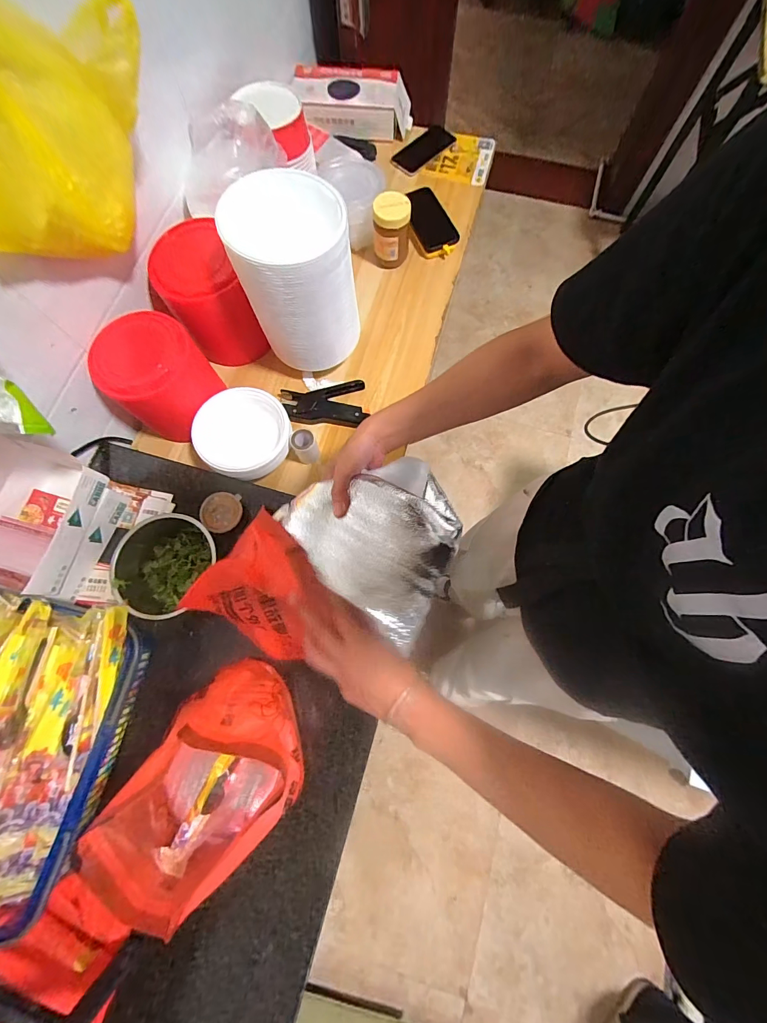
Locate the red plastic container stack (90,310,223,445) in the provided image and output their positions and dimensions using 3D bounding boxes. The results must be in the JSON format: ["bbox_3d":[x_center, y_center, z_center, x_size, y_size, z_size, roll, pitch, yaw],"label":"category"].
[{"bbox_3d":[-0.366,-0.216,0.647,0.123,0.167,0.158,35,78,9],"label":"red plastic container stack"}]

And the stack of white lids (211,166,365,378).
[{"bbox_3d":[-0.130,-0.360,0.605,0.164,0.222,0.157,-4,75,0],"label":"stack of white lids"}]

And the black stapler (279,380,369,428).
[{"bbox_3d":[-0.110,-0.197,0.711,0.154,0.035,0.090,-11,75,-2],"label":"black stapler"}]

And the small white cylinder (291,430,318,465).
[{"bbox_3d":[-0.140,-0.114,0.671,0.045,0.058,0.040,-8,75,-1],"label":"small white cylinder"}]

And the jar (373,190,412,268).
[{"bbox_3d":[0.018,-0.558,0.761,0.066,0.112,0.064,0,75,1],"label":"jar"}]

